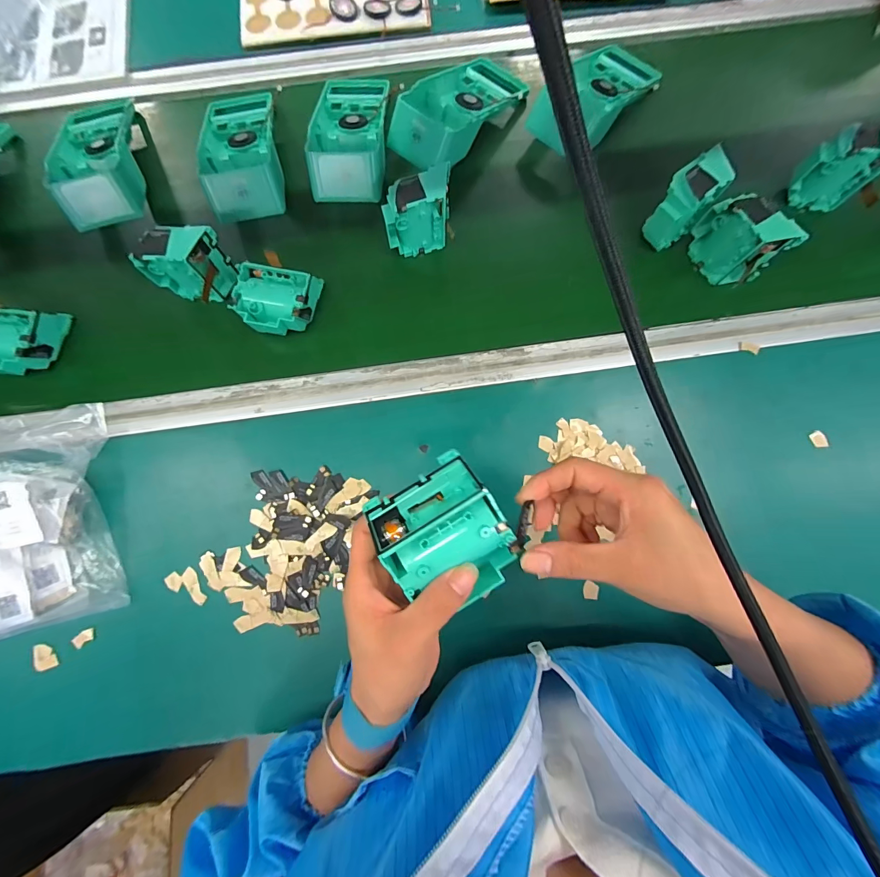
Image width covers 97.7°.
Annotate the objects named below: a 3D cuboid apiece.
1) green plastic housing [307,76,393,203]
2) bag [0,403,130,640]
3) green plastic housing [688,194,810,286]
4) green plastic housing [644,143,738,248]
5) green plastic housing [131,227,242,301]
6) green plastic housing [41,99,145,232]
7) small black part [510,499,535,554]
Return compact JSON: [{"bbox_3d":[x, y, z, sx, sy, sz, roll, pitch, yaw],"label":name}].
[{"bbox_3d":[-0.105,-0.367,0.449,0.087,0.043,0.199,0,79,1],"label":"green plastic housing"},{"bbox_3d":[-0.399,0.072,0.367,0.145,0.054,0.213,-13,80,-2],"label":"bag"},{"bbox_3d":[0.310,-0.206,0.403,0.034,0.075,0.082,-38,81,-6],"label":"green plastic housing"},{"bbox_3d":[0.261,-0.251,0.411,0.079,0.072,0.046,-44,82,-7],"label":"green plastic housing"},{"bbox_3d":[-0.266,-0.186,0.405,0.067,0.073,0.061,22,80,5],"label":"green plastic housing"},{"bbox_3d":[-0.402,-0.333,0.449,0.089,0.046,0.186,-19,80,-3],"label":"green plastic housing"},{"bbox_3d":[0.051,0.056,0.240,0.007,0.005,0.030,24,64,5],"label":"small black part"}]

